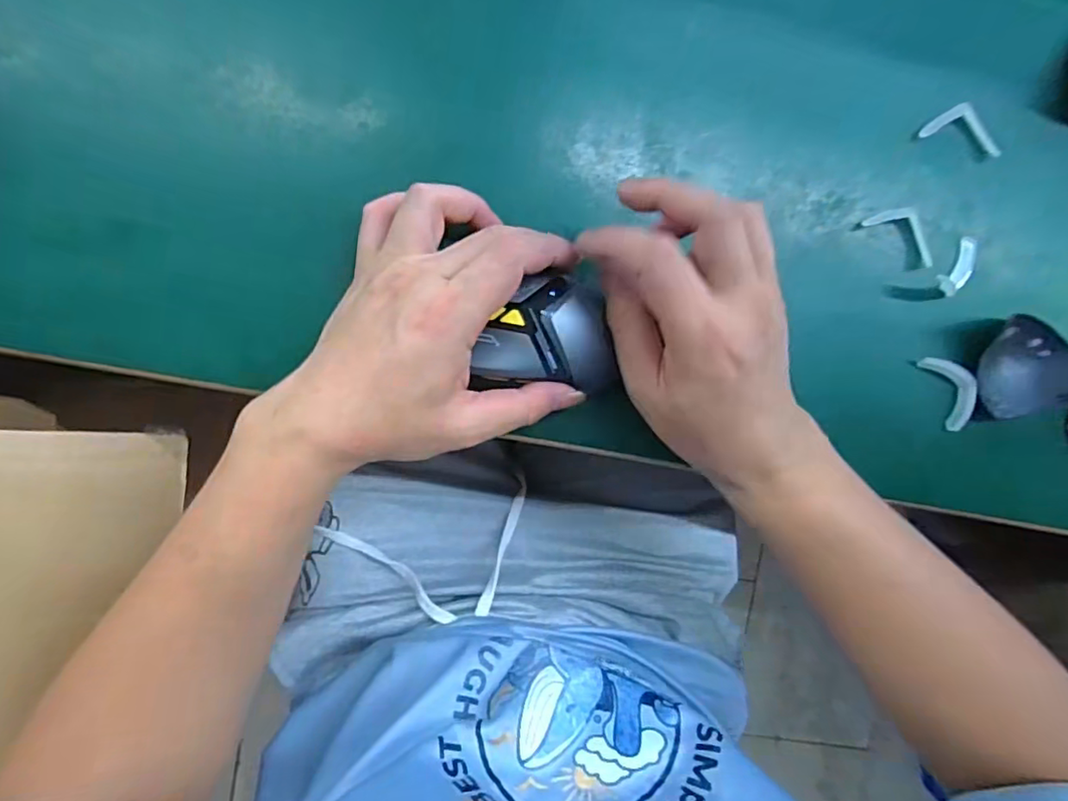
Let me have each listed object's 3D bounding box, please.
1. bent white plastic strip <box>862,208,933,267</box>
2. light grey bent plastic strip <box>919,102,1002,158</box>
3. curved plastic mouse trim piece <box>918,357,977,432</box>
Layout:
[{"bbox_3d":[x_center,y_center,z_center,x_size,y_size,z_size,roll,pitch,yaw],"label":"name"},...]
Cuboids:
[{"bbox_3d":[0.212,-0.098,0.334,0.046,0.005,0.022,31,91,-7],"label":"bent white plastic strip"},{"bbox_3d":[0.243,-0.155,0.330,0.048,0.008,0.025,13,93,-6],"label":"light grey bent plastic strip"},{"bbox_3d":[0.245,-0.007,0.344,0.021,0.013,0.044,-24,96,-3],"label":"curved plastic mouse trim piece"}]

